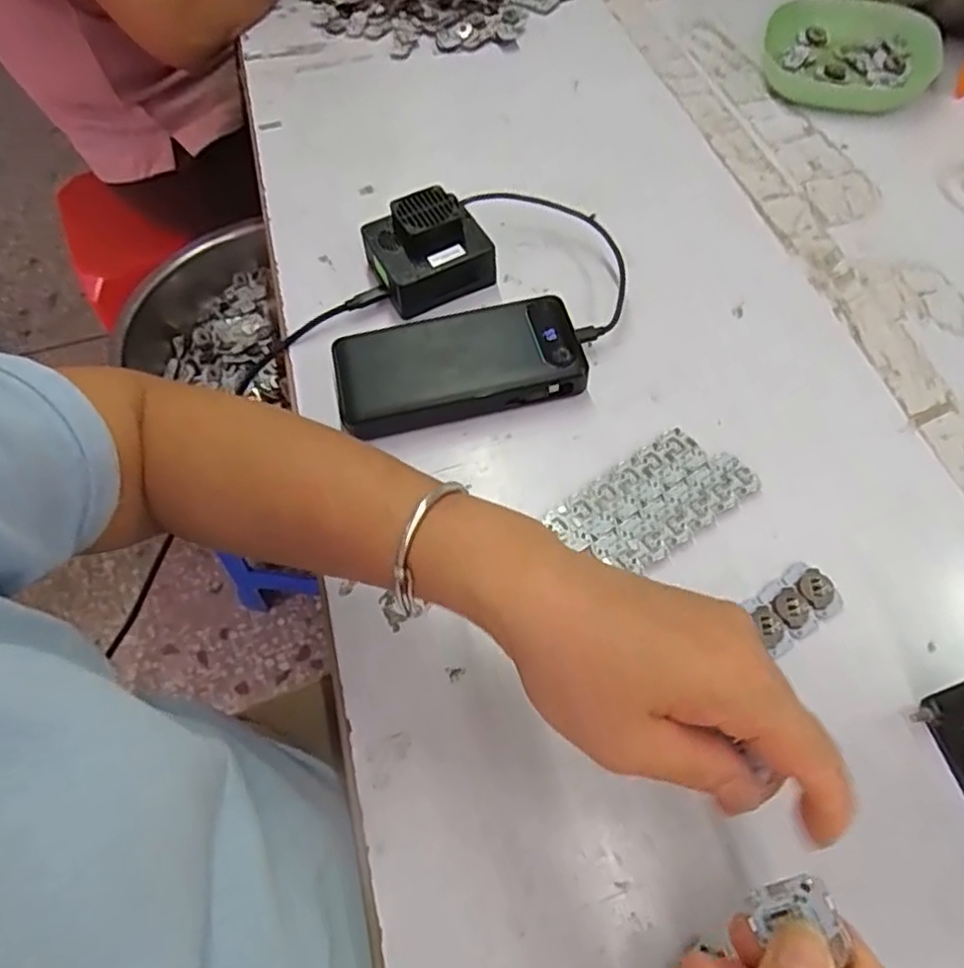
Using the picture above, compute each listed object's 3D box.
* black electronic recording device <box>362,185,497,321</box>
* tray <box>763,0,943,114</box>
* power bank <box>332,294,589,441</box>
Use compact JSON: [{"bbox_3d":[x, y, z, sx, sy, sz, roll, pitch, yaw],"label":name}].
[{"bbox_3d":[-0.037,-0.167,0.479,0.080,0.048,0.068,-23,61,-10],"label":"black electronic recording device"},{"bbox_3d":[0.329,-0.387,0.601,0.139,0.033,0.116,14,61,11],"label":"tray"},{"bbox_3d":[-0.015,-0.077,0.435,0.155,0.029,0.072,-14,59,-5],"label":"power bank"}]

